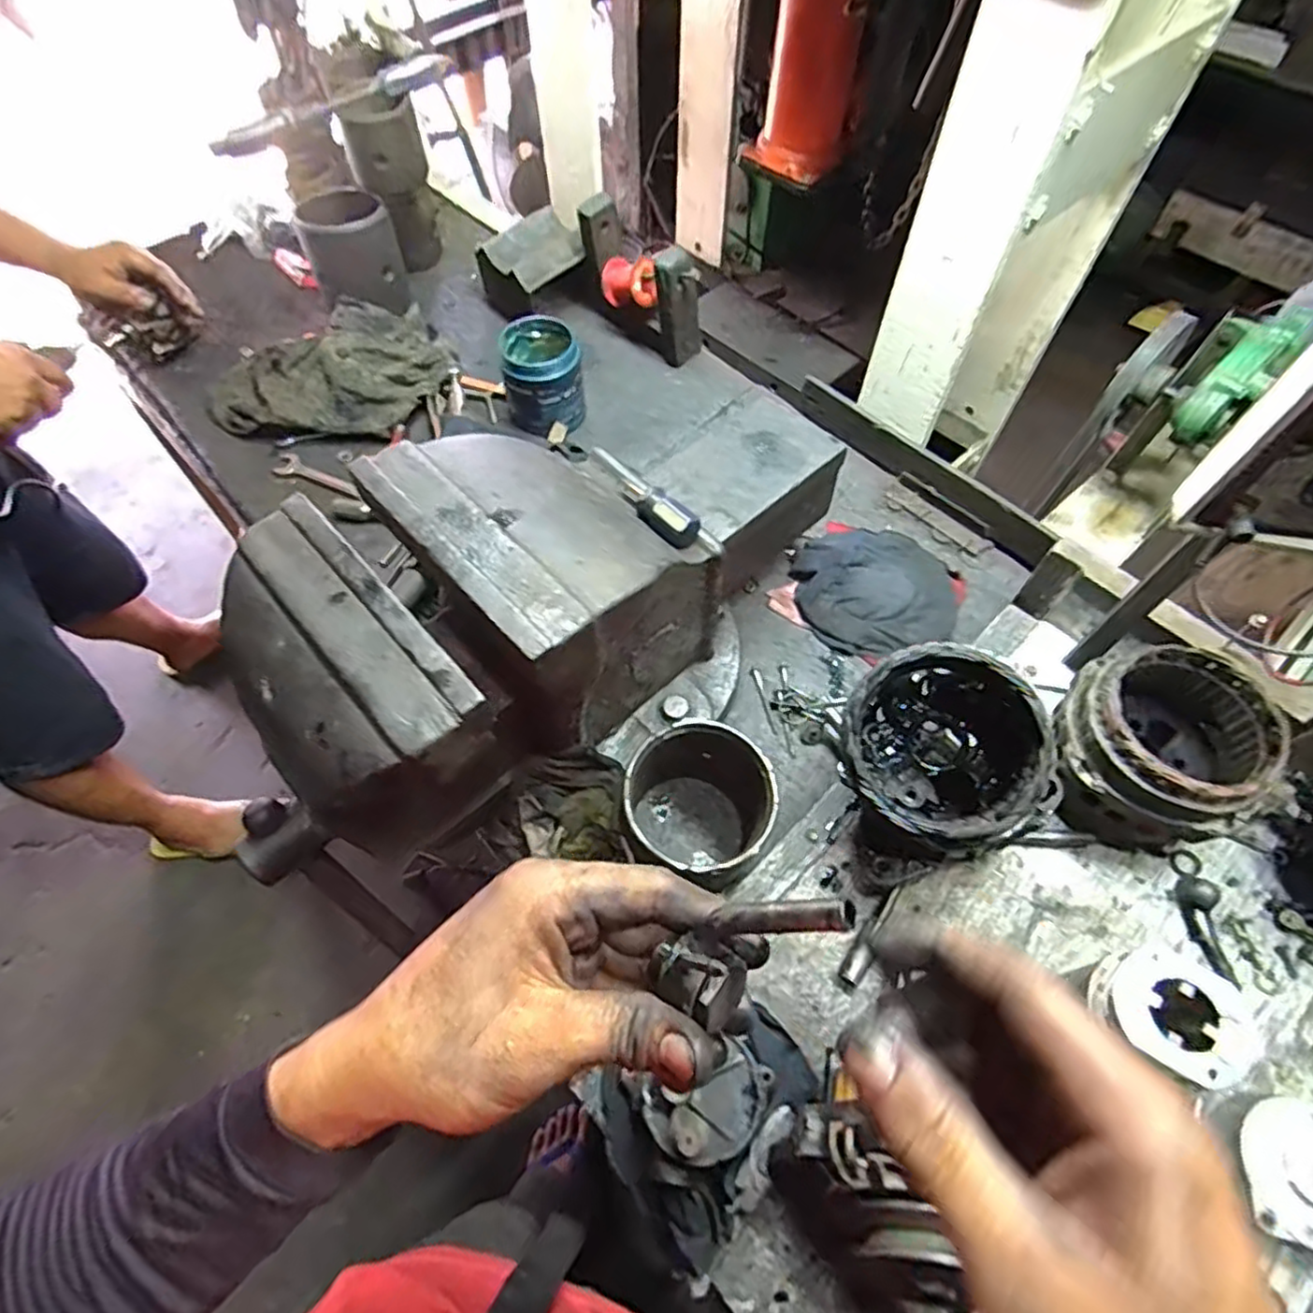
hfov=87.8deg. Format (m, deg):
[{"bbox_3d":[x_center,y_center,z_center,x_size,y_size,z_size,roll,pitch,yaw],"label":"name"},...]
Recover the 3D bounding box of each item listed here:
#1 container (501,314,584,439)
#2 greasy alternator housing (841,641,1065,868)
[{"bbox_3d":[-0.133,-0.324,0.797,0.092,0.089,0.097,-12,62,-6],"label":"container"},{"bbox_3d":[0.200,0.070,0.488,0.138,0.110,0.138,-3,81,18],"label":"greasy alternator housing"}]

